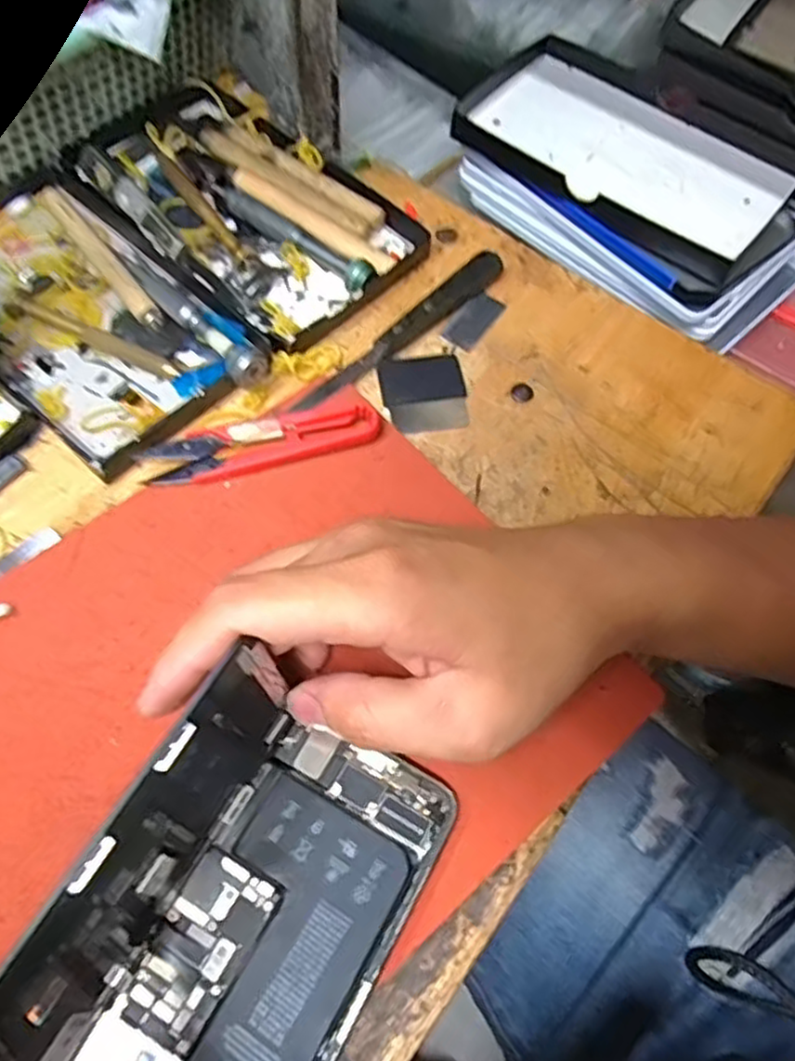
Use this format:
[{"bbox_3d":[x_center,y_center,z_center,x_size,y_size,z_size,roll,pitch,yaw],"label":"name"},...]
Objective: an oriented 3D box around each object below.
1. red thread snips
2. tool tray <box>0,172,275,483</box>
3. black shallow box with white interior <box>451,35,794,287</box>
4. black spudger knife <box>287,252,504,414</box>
[{"bbox_3d":[-0.057,-0.037,0.314,0.100,0.009,0.023,-12,64,-10],"label":"red thread snips"},{"bbox_3d":[-0.146,-0.106,0.338,0.097,0.020,0.175,-41,72,-21],"label":"tool tray"},{"bbox_3d":[0.127,-0.219,0.415,0.183,0.028,0.111,36,66,14],"label":"black shallow box with white interior"},{"bbox_3d":[0.005,-0.099,0.350,0.014,0.010,0.136,42,68,16],"label":"black spudger knife"}]

